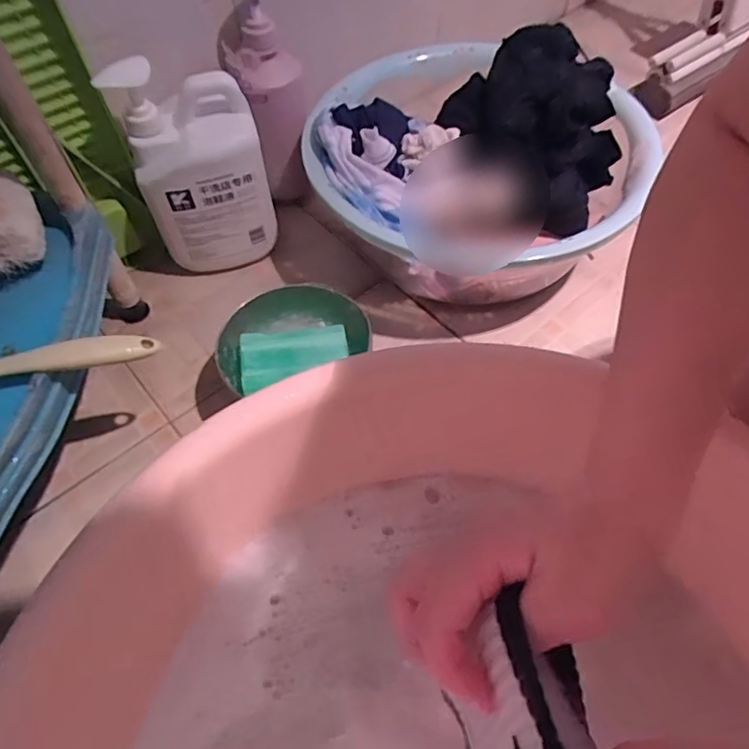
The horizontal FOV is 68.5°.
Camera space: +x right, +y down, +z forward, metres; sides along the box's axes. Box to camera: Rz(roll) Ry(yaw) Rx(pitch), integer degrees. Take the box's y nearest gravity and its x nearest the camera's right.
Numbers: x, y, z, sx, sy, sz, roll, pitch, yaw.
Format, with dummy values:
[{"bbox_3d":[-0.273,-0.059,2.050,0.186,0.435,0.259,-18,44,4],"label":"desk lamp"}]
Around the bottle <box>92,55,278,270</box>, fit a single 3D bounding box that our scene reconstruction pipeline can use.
[{"bbox_3d":[-0.192,-0.227,0.627,0.138,0.239,0.091,-15,58,-8],"label":"bottle"}]

